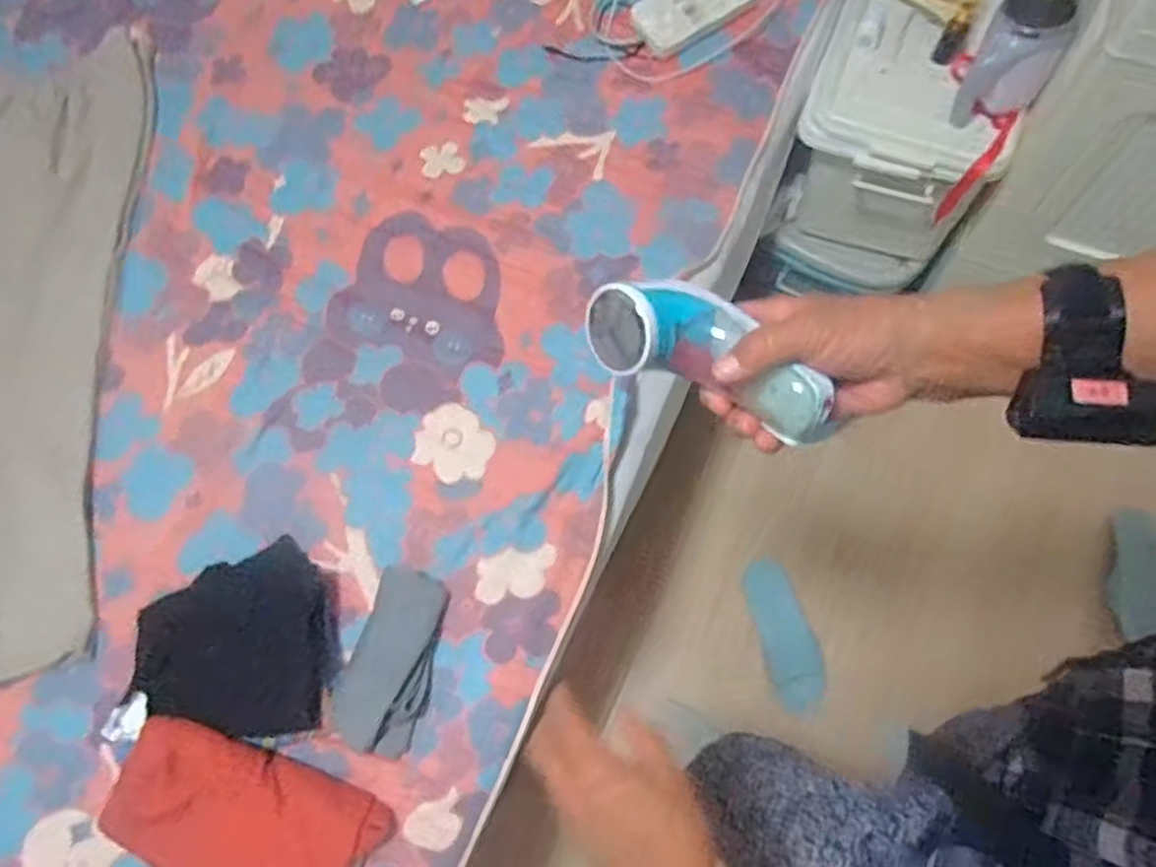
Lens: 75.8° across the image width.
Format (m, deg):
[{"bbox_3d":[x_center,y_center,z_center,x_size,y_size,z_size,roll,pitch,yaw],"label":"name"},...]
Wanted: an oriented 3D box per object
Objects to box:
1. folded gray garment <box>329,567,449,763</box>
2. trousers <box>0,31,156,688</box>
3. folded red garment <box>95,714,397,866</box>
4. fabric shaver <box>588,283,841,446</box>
[{"bbox_3d":[-0.202,0.246,0.811,0.094,0.029,0.187,15,72,7],"label":"folded gray garment"},{"bbox_3d":[-0.722,-0.150,0.974,0.239,0.026,0.909,-7,71,-1],"label":"trousers"},{"bbox_3d":[-0.333,0.386,0.734,0.250,0.028,0.145,29,74,1],"label":"folded red garment"},{"bbox_3d":[0.077,-0.054,0.447,0.146,0.048,0.066,27,74,14],"label":"fabric shaver"}]

